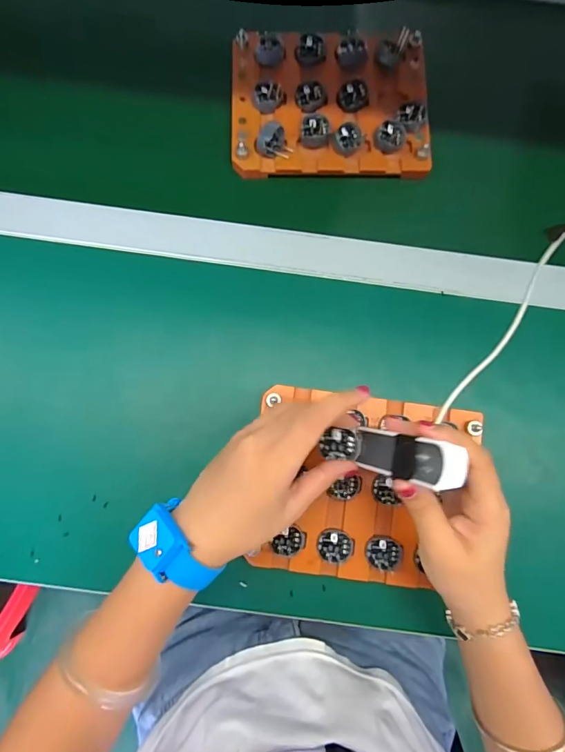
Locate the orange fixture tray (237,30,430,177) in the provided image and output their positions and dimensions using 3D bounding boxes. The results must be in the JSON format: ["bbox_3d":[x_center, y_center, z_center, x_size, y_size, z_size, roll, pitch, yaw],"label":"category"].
[{"bbox_3d":[0.046,-0.263,0.413,0.185,0.023,0.139,0,84,-2],"label":"orange fixture tray"}]

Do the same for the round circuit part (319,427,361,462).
[{"bbox_3d":[0.041,0.048,0.303,0.027,0.007,0.023,-1,84,-2],"label":"round circuit part"}]

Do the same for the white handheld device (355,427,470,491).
[{"bbox_3d":[0.074,0.051,0.272,0.026,0.076,0.026,17,83,-27],"label":"white handheld device"}]

